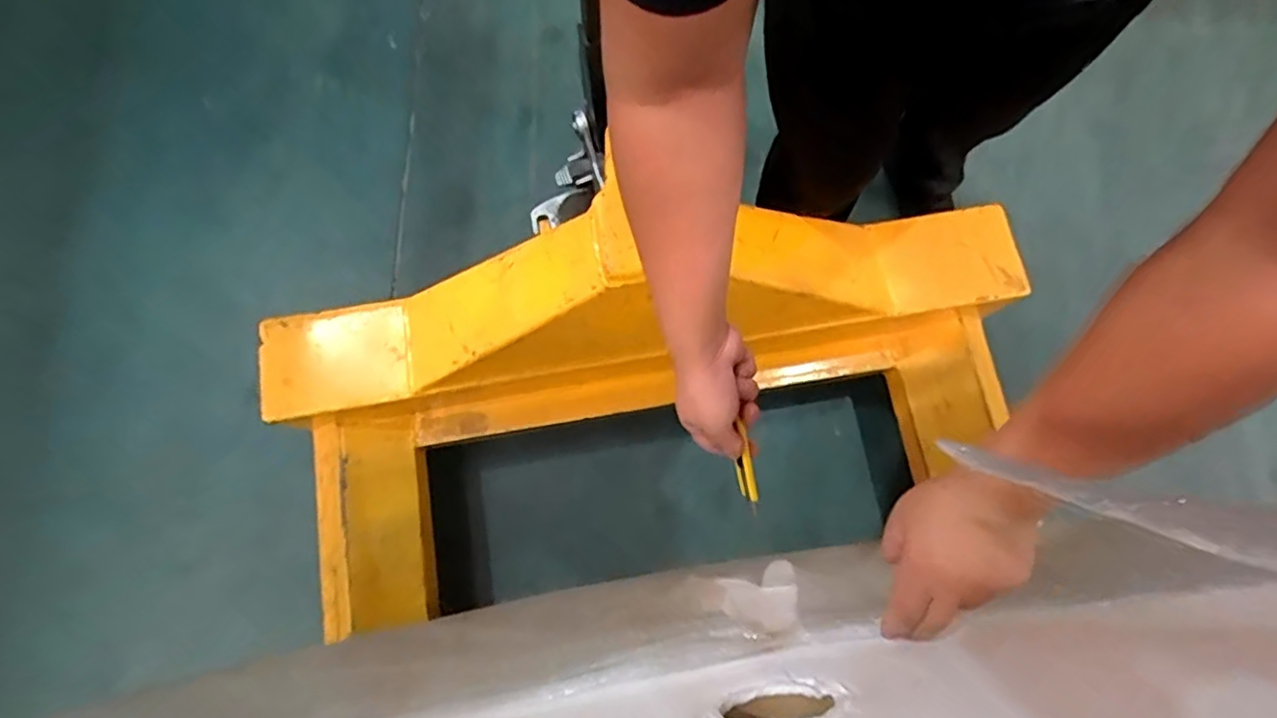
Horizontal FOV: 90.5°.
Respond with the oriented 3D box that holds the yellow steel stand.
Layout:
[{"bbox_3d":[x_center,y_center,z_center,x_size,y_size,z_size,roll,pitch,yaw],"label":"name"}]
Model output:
[{"bbox_3d":[0.048,0.036,0.884,1.104,0.363,0.471,-15,76,-5],"label":"yellow steel stand"}]

